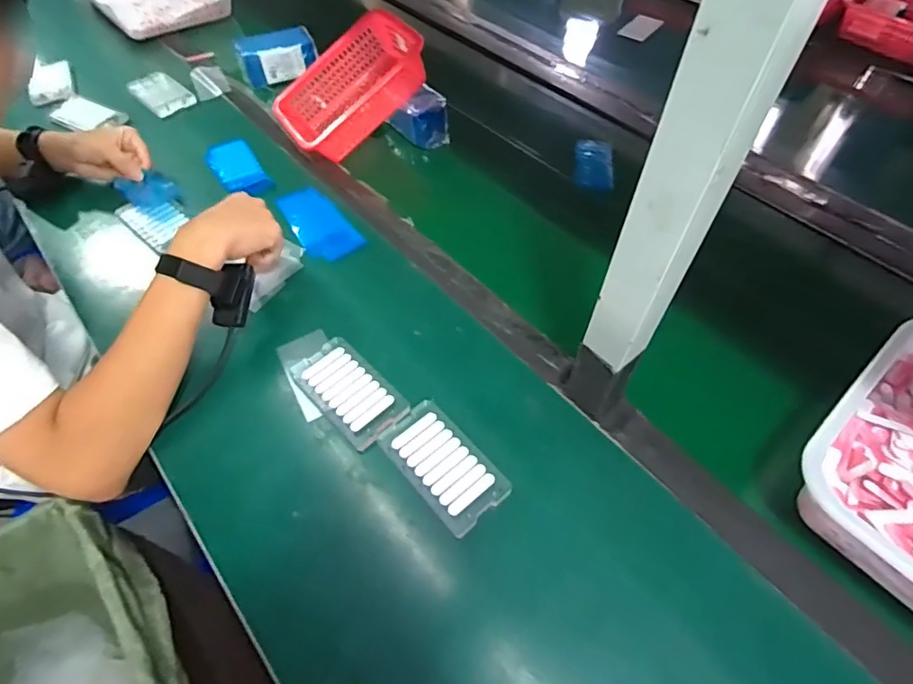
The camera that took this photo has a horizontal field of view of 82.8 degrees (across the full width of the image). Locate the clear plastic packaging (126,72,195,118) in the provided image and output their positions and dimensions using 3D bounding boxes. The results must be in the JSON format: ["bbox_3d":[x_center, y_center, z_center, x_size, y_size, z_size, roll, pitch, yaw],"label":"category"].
[{"bbox_3d":[-0.507,-0.427,0.884,0.071,0.017,0.132,-39,62,-24],"label":"clear plastic packaging"}]

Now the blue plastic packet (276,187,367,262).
[{"bbox_3d":[-0.186,-0.159,0.695,0.069,0.011,0.162,-30,51,-18],"label":"blue plastic packet"}]

